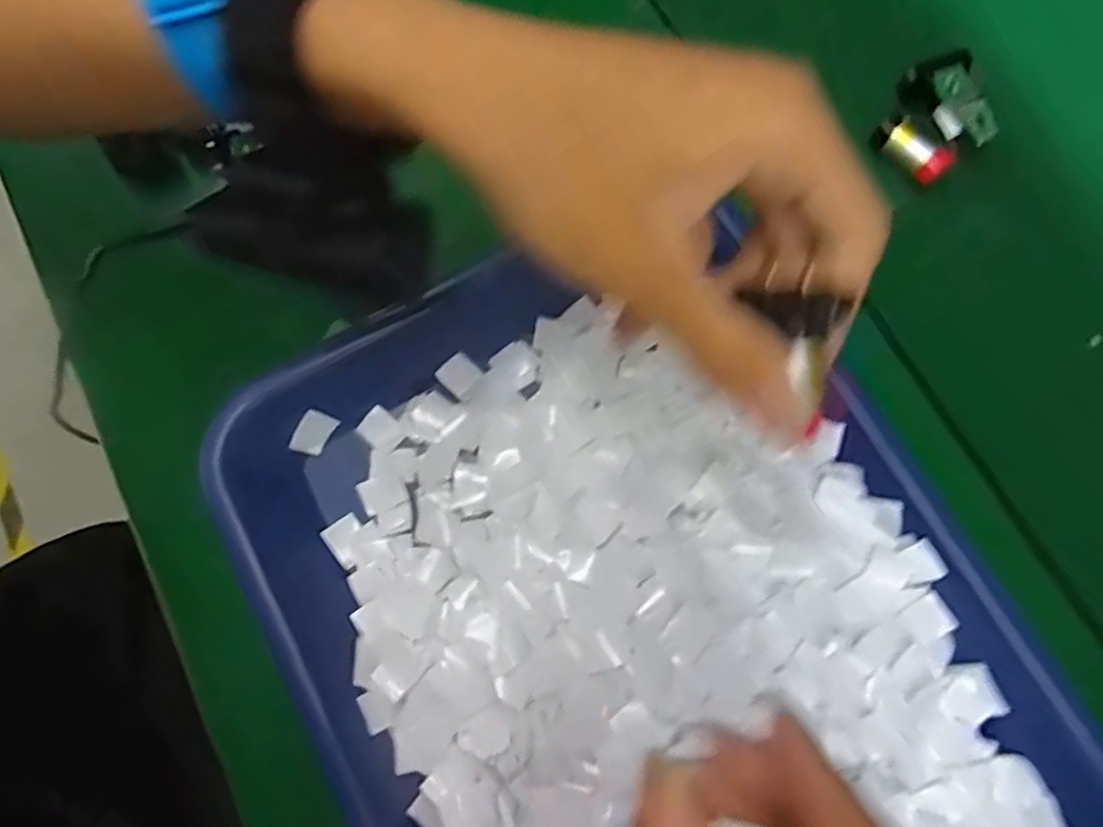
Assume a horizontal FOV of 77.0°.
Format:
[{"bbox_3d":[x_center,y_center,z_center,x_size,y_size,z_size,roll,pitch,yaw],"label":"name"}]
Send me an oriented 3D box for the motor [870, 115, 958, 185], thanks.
[{"bbox_3d":[0.172,-0.126,0.330,0.013,0.015,0.037,-41,78,-4],"label":"motor"}]

